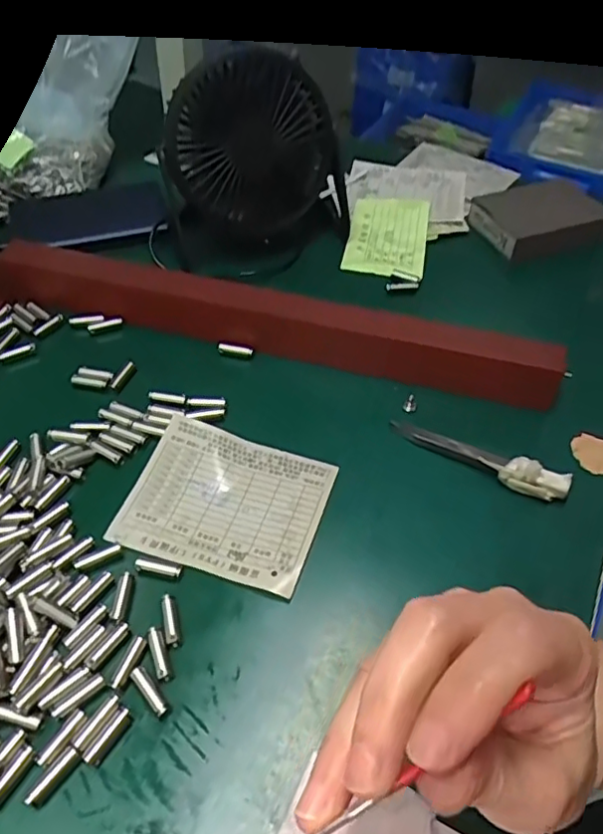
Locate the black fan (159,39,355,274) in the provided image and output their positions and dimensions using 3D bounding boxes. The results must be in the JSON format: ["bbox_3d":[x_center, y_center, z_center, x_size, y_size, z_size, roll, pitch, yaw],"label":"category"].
[{"bbox_3d":[-0.034,-0.206,0.468,0.139,0.139,0.075,-7,49,-10],"label":"black fan"}]

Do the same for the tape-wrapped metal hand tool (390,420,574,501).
[{"bbox_3d":[0.104,0.024,0.360,0.105,0.019,0.014,22,51,15],"label":"tape-wrapped metal hand tool"}]

